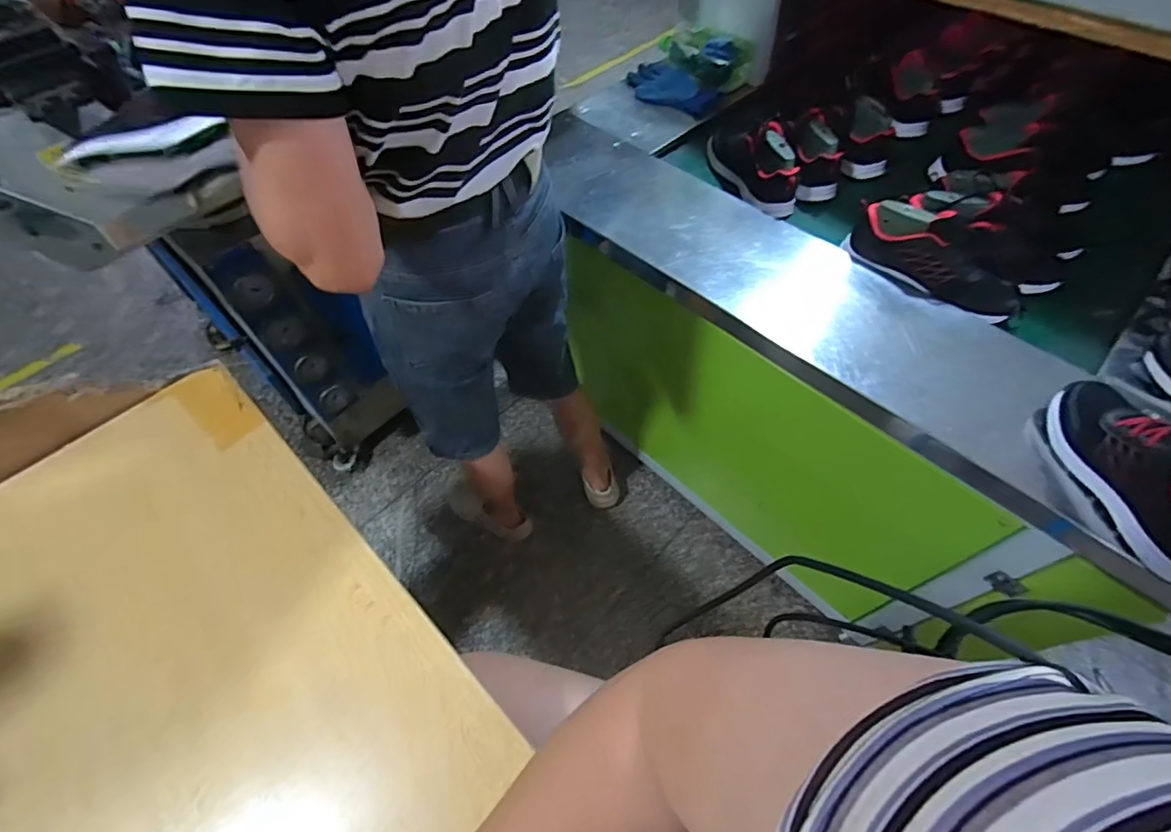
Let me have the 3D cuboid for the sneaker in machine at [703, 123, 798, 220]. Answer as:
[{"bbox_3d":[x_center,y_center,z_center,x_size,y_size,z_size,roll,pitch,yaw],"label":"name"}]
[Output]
[{"bbox_3d":[0.300,-0.468,0.947,0.085,0.097,0.236,-21,58,-15],"label":"sneaker in machine"}]

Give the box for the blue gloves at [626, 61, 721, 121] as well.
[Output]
[{"bbox_3d":[0.182,-0.718,1.146,0.118,0.033,0.216,-37,63,-23],"label":"blue gloves"}]

